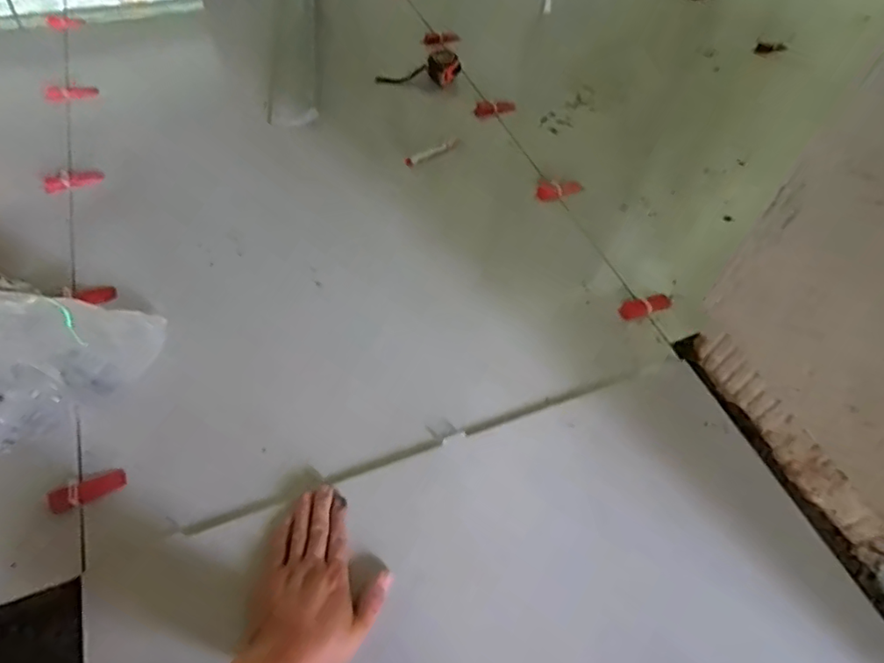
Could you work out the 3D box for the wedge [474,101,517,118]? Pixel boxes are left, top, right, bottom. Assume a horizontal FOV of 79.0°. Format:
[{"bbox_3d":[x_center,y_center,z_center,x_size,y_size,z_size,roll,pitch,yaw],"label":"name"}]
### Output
[{"bbox_3d":[0.106,-0.438,1.050,0.085,0.025,0.018,-9,56,-10],"label":"wedge"}]

